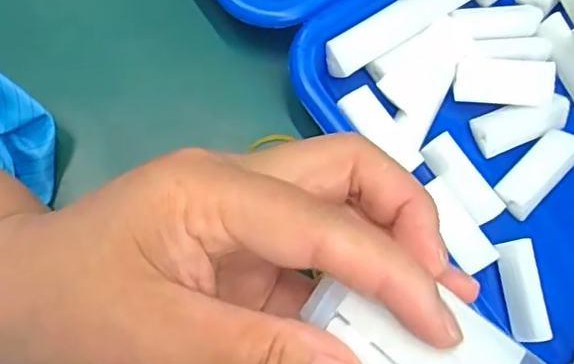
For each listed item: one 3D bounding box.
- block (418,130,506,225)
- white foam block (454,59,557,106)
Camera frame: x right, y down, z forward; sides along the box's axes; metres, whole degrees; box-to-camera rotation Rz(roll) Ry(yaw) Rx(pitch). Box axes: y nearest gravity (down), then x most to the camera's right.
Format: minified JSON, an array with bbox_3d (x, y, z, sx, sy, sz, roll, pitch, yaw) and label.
[{"bbox_3d":[0.083,-0.001,0.285,0.018,0.008,0.045,-38,84,-14],"label":"block"},{"bbox_3d":[0.105,-0.048,0.294,0.047,0.010,0.020,4,80,1],"label":"white foam block"}]

